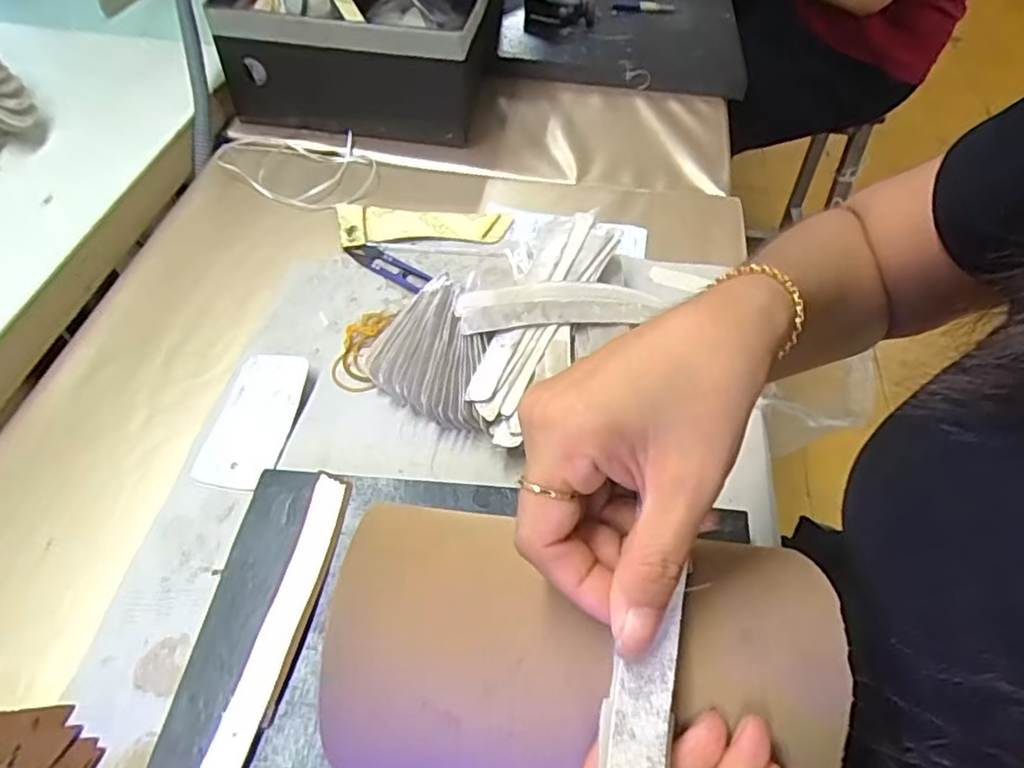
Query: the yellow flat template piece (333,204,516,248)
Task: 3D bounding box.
[{"bbox_3d":[-0.082,-0.148,0.568,0.155,0.009,0.056,-2,54,-4],"label":"yellow flat template piece"}]

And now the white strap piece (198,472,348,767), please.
[{"bbox_3d":[-0.127,0.133,0.333,0.023,0.012,0.187,10,54,5],"label":"white strap piece"}]

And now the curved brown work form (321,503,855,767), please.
[{"bbox_3d":[0.026,0.095,0.227,0.178,0.041,0.092,0,54,1],"label":"curved brown work form"}]

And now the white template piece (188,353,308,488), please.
[{"bbox_3d":[-0.182,0.023,0.437,0.055,0.009,0.105,7,54,3],"label":"white template piece"}]

